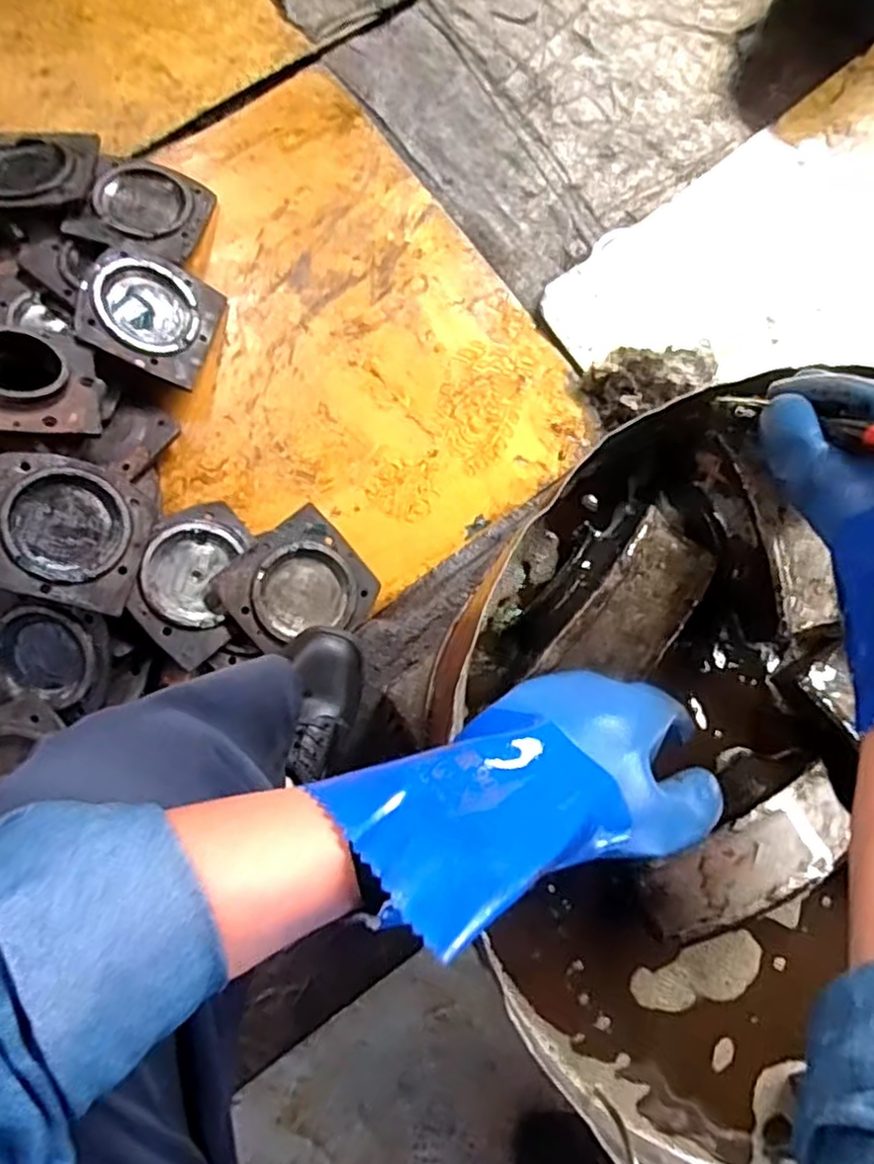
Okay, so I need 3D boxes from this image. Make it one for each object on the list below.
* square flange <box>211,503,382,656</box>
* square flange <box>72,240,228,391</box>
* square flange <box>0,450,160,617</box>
[{"bbox_3d":[-0.164,0.008,0.847,0.163,0.023,0.149,-43,101,-16],"label":"square flange"},{"bbox_3d":[-0.359,-0.342,0.883,0.155,0.021,0.166,23,64,-25],"label":"square flange"},{"bbox_3d":[-0.406,-0.056,0.765,0.168,0.030,0.153,20,77,-26],"label":"square flange"}]

